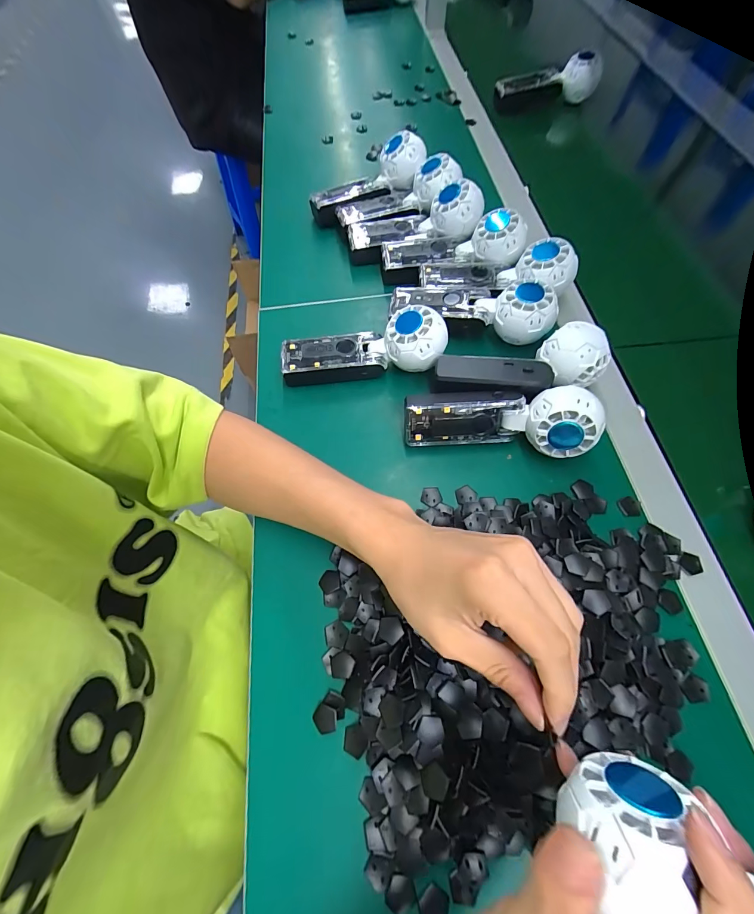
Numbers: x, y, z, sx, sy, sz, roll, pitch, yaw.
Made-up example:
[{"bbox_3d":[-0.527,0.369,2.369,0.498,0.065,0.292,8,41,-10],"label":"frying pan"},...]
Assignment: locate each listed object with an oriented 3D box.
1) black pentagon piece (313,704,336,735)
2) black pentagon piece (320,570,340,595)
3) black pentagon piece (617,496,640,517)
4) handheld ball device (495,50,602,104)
[{"bbox_3d":[-0.037,0.190,0.264,0.016,0.004,0.018,-36,68,-15],"label":"black pentagon piece"},{"bbox_3d":[-0.039,0.104,0.305,0.017,0.004,0.018,-8,64,-2],"label":"black pentagon piece"},{"bbox_3d":[0.225,0.044,0.322,0.018,0.004,0.017,-18,65,-7],"label":"black pentagon piece"},{"bbox_3d":[0.286,-0.622,0.606,0.168,0.046,0.054,-18,65,-7],"label":"handheld ball device"}]

